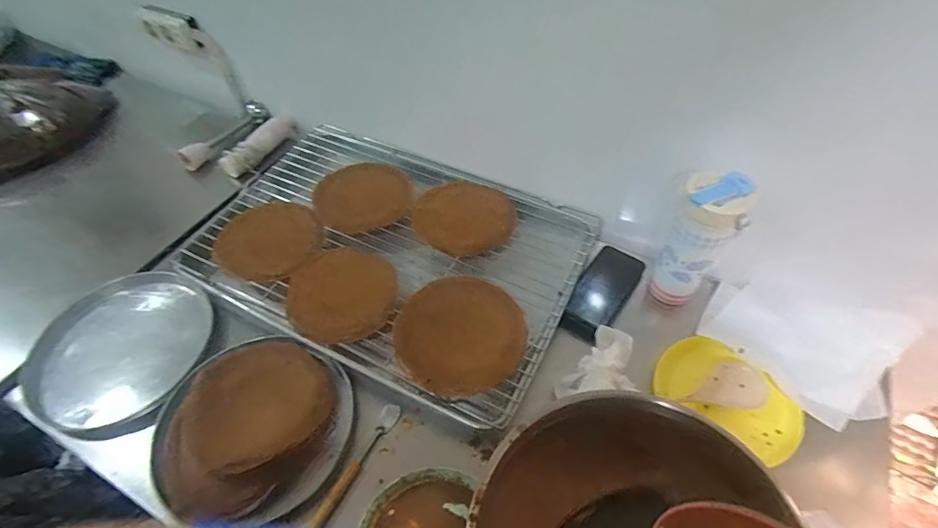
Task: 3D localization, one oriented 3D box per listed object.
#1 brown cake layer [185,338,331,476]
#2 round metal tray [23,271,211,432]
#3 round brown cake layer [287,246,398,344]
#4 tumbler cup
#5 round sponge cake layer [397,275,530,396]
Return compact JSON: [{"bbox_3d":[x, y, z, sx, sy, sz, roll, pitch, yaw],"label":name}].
[{"bbox_3d":[-0.281,0.181,0.626,0.172,0.019,0.172,-30,57,-20],"label":"brown cake layer"},{"bbox_3d":[-0.522,0.121,0.705,0.262,0.041,0.238,15,54,13],"label":"round metal tray"},{"bbox_3d":[-0.196,0.043,0.720,0.159,0.021,0.154,-1,52,1],"label":"round brown cake layer"},{"bbox_3d":[0.317,-0.032,0.662,0.076,0.195,0.076,21,56,17],"label":"tumbler cup"},{"bbox_3d":[-0.016,0.095,0.658,0.166,0.018,0.174,-7,59,12],"label":"round sponge cake layer"}]

